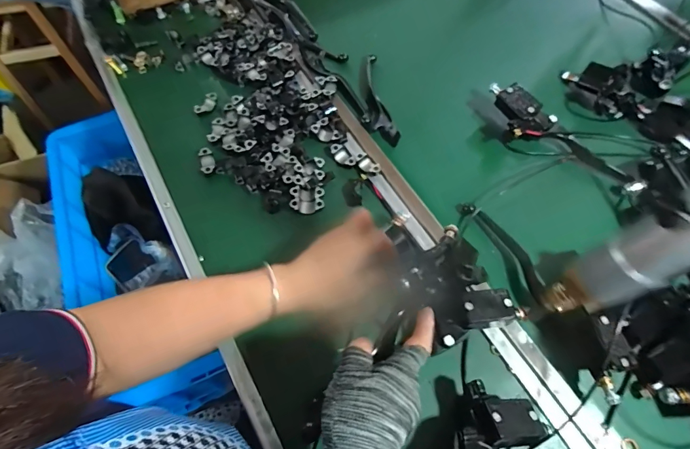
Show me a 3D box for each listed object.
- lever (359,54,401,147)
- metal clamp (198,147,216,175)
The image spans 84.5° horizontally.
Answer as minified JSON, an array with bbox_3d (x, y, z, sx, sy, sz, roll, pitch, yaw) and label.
[{"bbox_3d":[0.043,-0.197,0.593,0.042,0.026,0.184,-7,63,-5],"label":"lever"},{"bbox_3d":[-0.195,-0.091,0.533,0.020,0.007,0.043,-17,64,-10],"label":"metal clamp"}]

